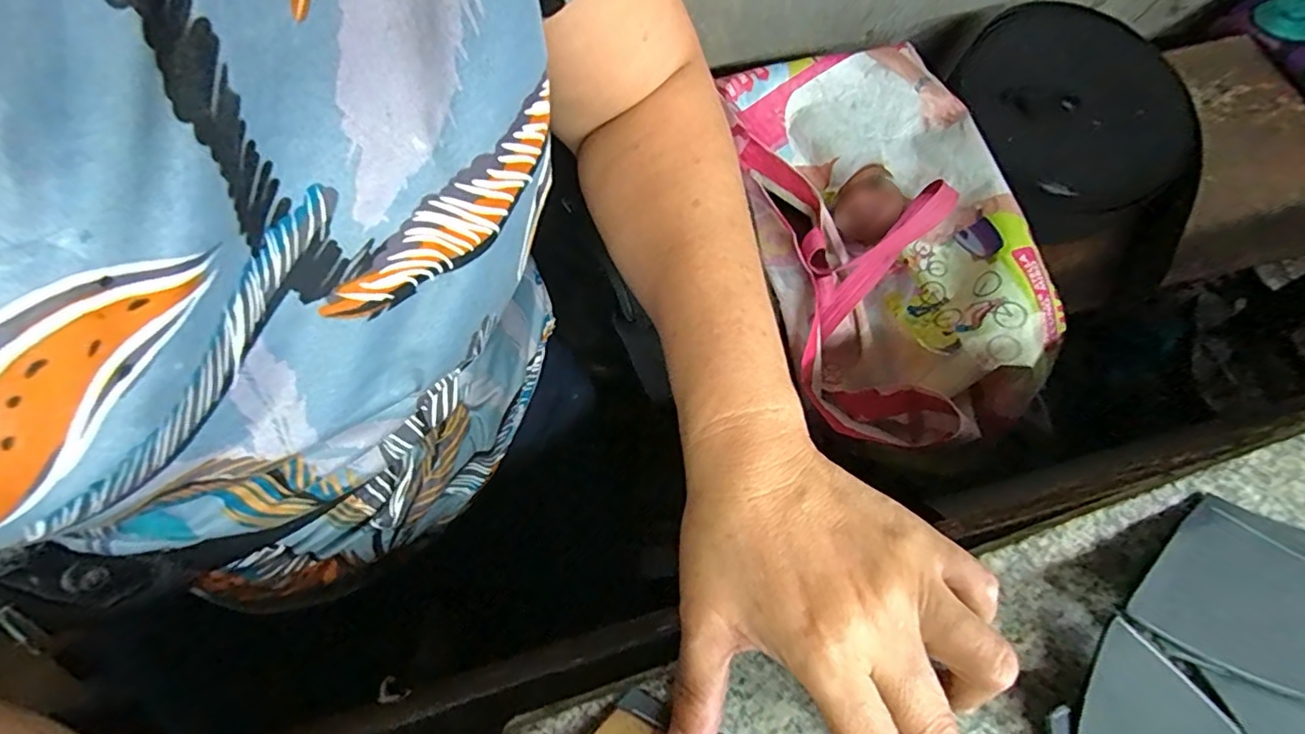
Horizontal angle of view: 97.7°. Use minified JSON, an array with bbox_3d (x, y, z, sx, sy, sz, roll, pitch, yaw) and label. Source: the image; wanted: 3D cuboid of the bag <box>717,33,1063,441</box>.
[{"bbox_3d":[0.194,-0.110,0.481,0.202,0.102,0.349,-12,74,-4],"label":"bag"}]

